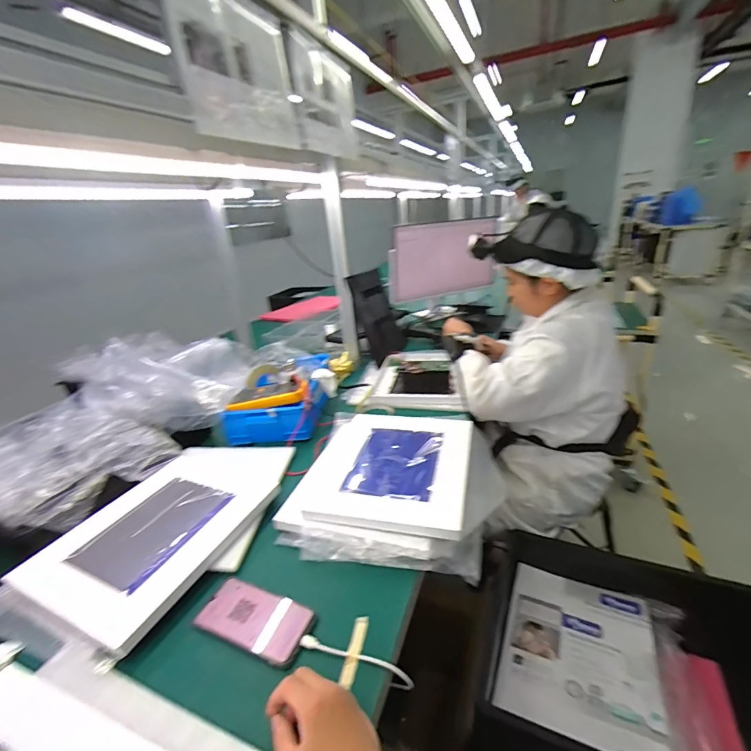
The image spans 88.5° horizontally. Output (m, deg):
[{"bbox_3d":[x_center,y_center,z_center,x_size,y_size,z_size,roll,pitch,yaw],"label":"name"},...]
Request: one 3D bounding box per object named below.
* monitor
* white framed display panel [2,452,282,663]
[{"bbox_3d":[0.293,-0.477,1.625,0.497,0.332,0.063,-13,41,-20],"label":"monitor"},{"bbox_3d":[-0.341,0.242,0.631,0.251,0.033,0.331,5,26,25],"label":"white framed display panel"}]

